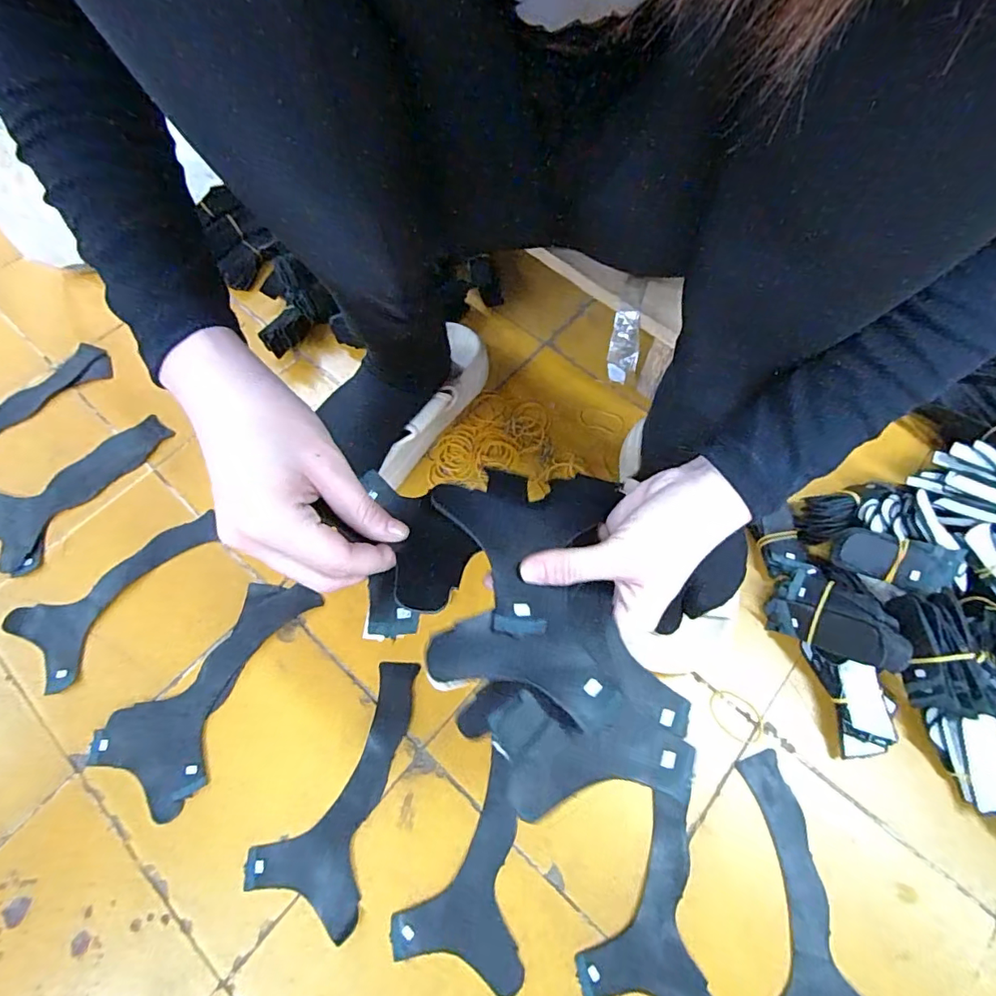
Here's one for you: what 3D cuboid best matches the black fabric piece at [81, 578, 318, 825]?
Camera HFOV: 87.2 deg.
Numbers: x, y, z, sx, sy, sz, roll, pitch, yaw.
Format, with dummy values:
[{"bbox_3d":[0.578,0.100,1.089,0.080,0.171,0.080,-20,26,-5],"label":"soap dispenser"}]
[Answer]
[{"bbox_3d":[-0.252,0.155,0.458,0.095,0.004,0.200,27,68,12],"label":"black fabric piece"}]

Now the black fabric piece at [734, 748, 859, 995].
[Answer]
[{"bbox_3d":[0.207,0.303,0.388,0.091,0.004,0.190,-12,66,-5],"label":"black fabric piece"}]

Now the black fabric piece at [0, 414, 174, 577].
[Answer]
[{"bbox_3d":[-0.439,-0.020,0.541,0.101,0.006,0.192,34,70,14],"label":"black fabric piece"}]

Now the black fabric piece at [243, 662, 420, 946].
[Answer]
[{"bbox_3d":[-0.132,0.227,0.426,0.088,0.004,0.190,11,66,5],"label":"black fabric piece"}]

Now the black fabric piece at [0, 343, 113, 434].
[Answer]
[{"bbox_3d":[-0.520,-0.104,0.574,0.085,0.010,0.190,39,71,16],"label":"black fabric piece"}]

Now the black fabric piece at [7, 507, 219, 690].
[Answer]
[{"bbox_3d":[-0.353,0.084,0.492,0.185,0.004,0.089,-41,72,-17],"label":"black fabric piece"}]

